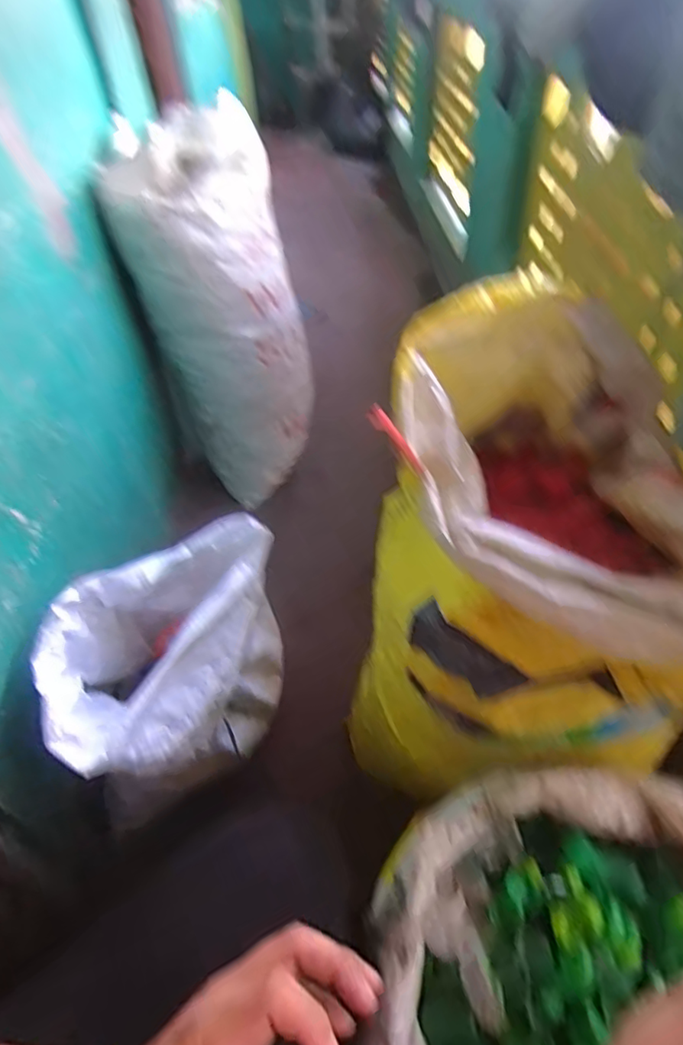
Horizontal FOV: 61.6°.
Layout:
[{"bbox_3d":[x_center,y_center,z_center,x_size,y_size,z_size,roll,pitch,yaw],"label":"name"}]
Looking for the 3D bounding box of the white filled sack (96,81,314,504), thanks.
[{"bbox_3d":[-0.294,-0.494,1.390,0.334,0.756,0.376,-27,49,-18],"label":"white filled sack"}]

